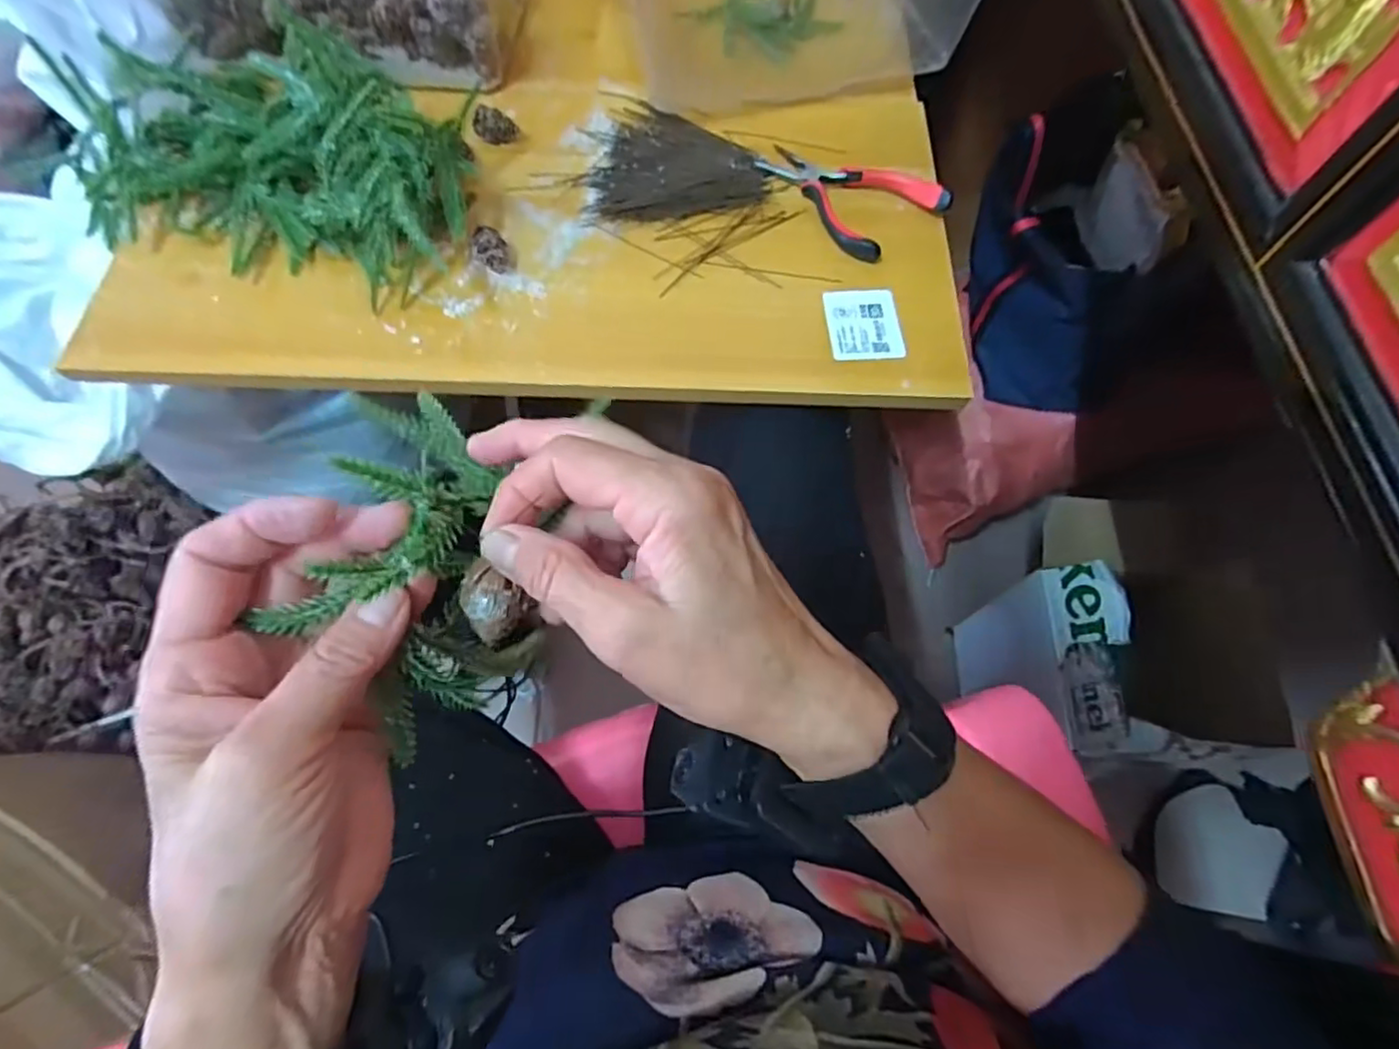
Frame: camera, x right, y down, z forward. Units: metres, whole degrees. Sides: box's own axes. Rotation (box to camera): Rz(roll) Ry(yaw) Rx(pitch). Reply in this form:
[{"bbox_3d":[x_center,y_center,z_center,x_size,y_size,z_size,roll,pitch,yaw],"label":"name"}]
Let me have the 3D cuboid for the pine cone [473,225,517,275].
[{"bbox_3d":[-0.143,-0.189,0.448,0.026,0.022,0.027,-21,69,-10],"label":"pine cone"}]

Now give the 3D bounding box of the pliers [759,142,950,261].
[{"bbox_3d":[0.112,-0.257,0.486,0.084,0.016,0.126,-38,73,-16],"label":"pliers"}]

